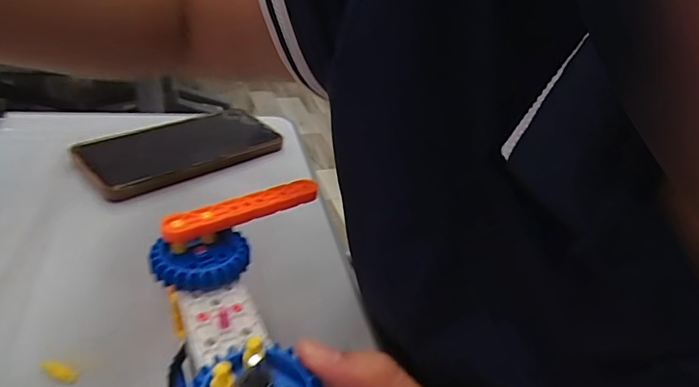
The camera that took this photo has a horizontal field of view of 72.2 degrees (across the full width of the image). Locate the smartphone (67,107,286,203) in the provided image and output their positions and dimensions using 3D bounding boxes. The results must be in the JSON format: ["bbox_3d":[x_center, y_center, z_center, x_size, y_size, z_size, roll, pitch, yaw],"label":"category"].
[{"bbox_3d":[-0.142,-0.038,0.409,0.160,0.018,0.074,-25,45,-39],"label":"smartphone"}]

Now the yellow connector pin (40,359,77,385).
[{"bbox_3d":[-0.138,0.084,0.228,0.019,0.004,0.007,18,35,16],"label":"yellow connector pin"}]

